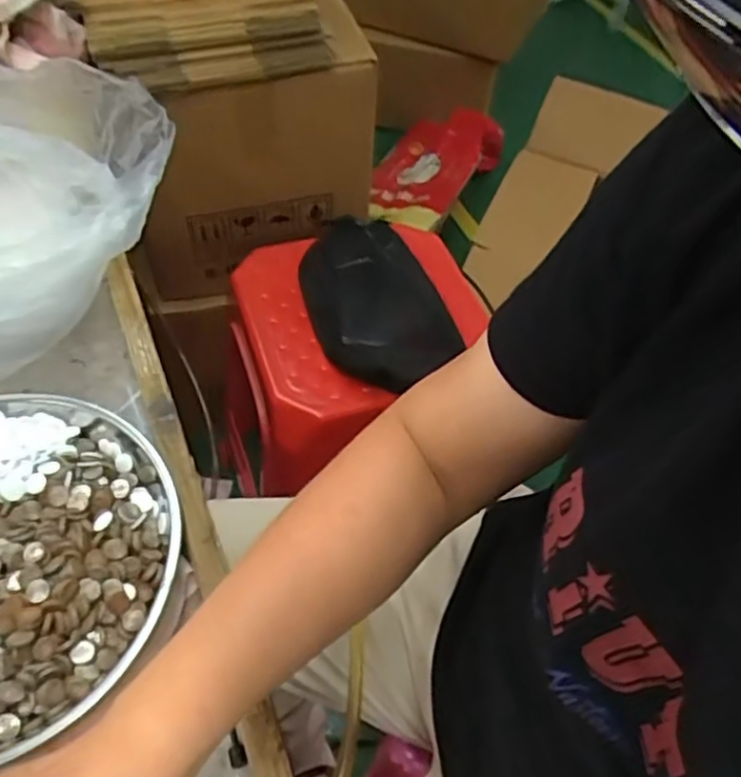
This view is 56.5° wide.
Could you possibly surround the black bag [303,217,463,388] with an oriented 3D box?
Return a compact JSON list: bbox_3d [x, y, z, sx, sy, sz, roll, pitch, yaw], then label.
[{"bbox_3d":[-0.005,-0.102,0.784,0.131,0.081,0.243,-11,54,-13],"label":"black bag"}]

